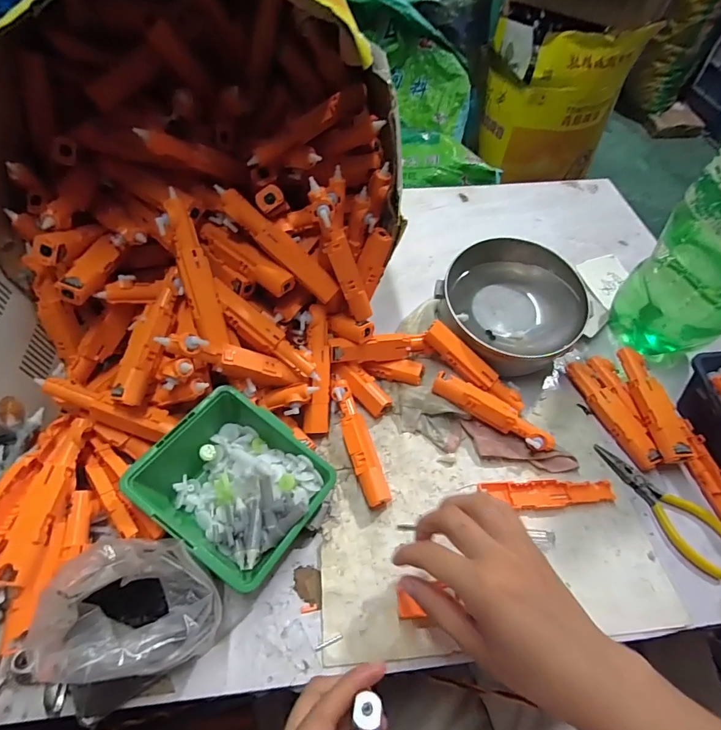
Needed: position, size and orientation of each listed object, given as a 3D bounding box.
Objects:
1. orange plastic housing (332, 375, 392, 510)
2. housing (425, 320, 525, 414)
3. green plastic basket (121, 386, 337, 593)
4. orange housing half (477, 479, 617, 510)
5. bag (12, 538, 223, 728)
[{"bbox_3d":[-0.004,0.065,0.377,0.024,0.030,0.125,-16,56,-11],"label":"orange plastic housing"},{"bbox_3d":[0.113,0.004,0.409,0.118,0.020,0.022,40,61,-1],"label":"housing"},{"bbox_3d":[-0.098,0.097,0.331,0.125,0.067,0.113,31,59,19],"label":"green plastic basket"},{"bbox_3d":[0.168,0.115,0.367,0.118,0.006,0.024,-3,54,-1],"label":"orange housing half"},{"bbox_3d":[-0.150,0.165,0.271,0.103,0.079,0.081,-29,60,-21],"label":"bag"}]

